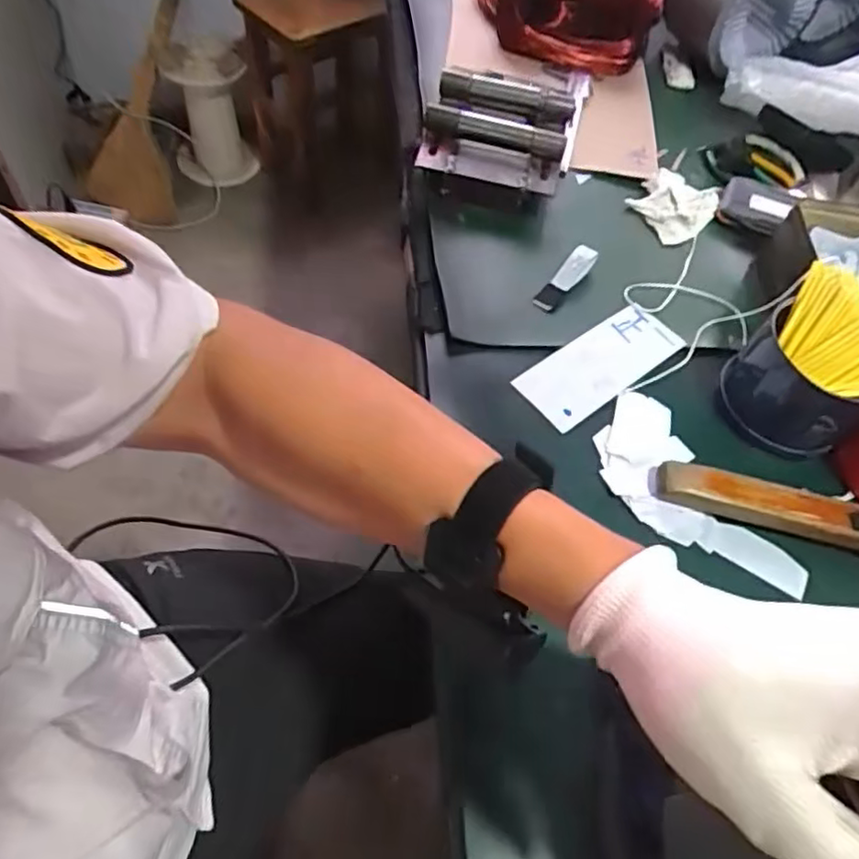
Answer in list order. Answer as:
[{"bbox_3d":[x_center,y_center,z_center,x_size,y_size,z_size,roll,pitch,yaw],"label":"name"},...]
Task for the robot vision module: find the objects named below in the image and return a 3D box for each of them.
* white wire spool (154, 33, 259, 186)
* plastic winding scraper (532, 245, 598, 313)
[{"bbox_3d":[-0.559,-0.789,1.657,0.200,0.308,0.187,3,56,-5],"label":"white wire spool"},{"bbox_3d":[0.119,-0.132,0.566,0.020,0.017,0.078,34,58,15],"label":"plastic winding scraper"}]

